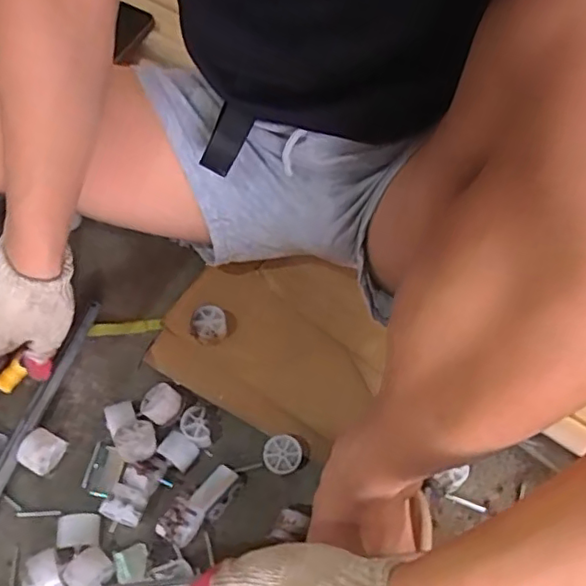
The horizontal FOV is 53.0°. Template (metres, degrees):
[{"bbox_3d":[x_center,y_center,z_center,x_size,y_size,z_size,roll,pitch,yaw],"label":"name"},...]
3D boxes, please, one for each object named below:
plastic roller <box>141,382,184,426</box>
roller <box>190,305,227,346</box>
[{"bbox_3d":[-0.125,0.110,0.563,0.037,0.037,0.034,2,57,-3],"label":"plastic roller"},{"bbox_3d":[-0.086,0.036,0.603,0.035,0.035,0.035,2,57,-3],"label":"roller"}]

